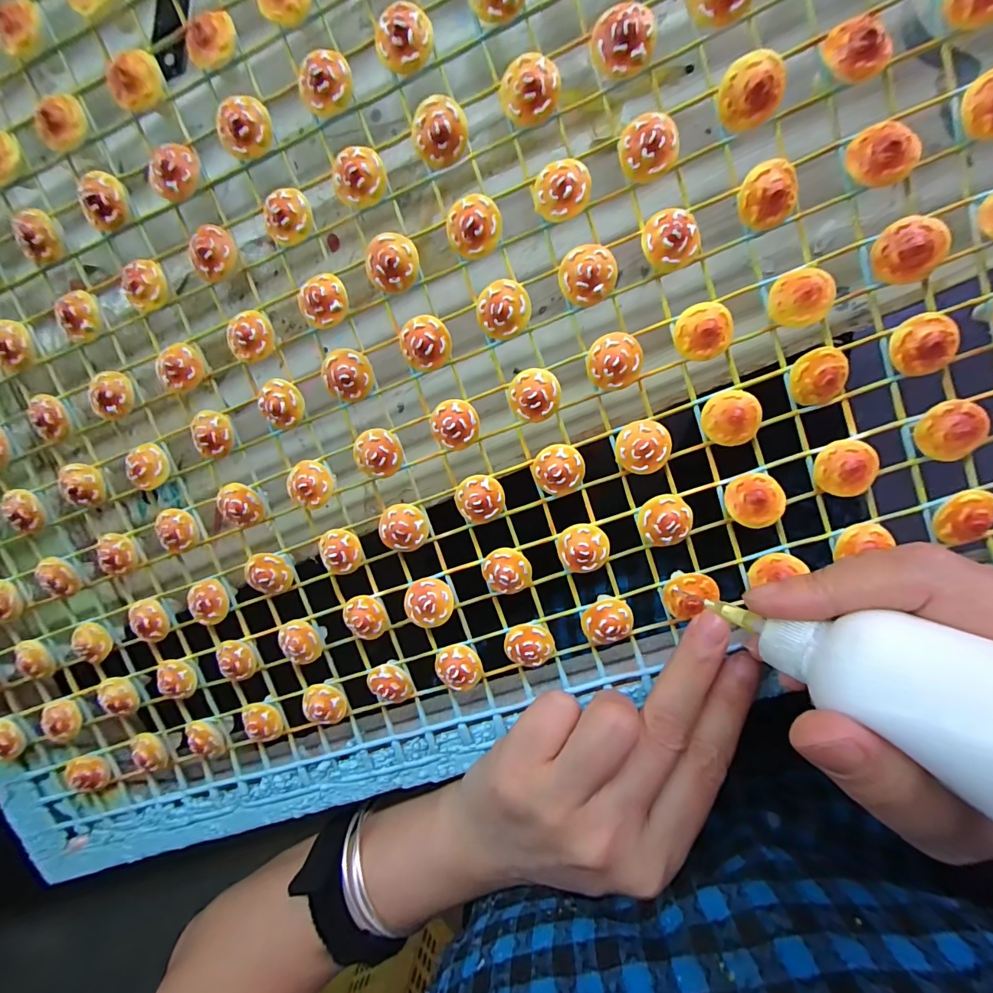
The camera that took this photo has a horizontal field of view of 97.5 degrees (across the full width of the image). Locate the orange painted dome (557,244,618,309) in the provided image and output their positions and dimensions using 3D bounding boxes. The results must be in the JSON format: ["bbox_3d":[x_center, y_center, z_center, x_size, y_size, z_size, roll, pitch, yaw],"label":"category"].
[{"bbox_3d":[0.033,-0.079,0.156,0.020,0.008,0.019,1,100,7],"label":"orange painted dome"}]

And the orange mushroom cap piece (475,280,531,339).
[{"bbox_3d":[0.003,-0.069,0.161,0.019,0.009,0.019,0,100,7],"label":"orange mushroom cap piece"}]

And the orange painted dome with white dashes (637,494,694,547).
[{"bbox_3d":[0.064,0.009,0.166,0.019,0.011,0.019,1,99,3],"label":"orange painted dome with white dashes"}]

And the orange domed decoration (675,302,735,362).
[{"bbox_3d":[0.074,-0.059,0.155,0.019,0.008,0.019,1,100,7],"label":"orange domed decoration"}]

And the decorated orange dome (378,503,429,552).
[{"bbox_3d":[-0.038,0.013,0.180,0.019,0.009,0.019,1,100,7],"label":"decorated orange dome"}]

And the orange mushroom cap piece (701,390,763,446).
[{"bbox_3d":[0.086,-0.029,0.159,0.019,0.009,0.019,1,100,7],"label":"orange mushroom cap piece"}]

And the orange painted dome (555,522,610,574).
[{"bbox_3d":[0.034,0.020,0.171,0.019,0.011,0.019,1,99,3],"label":"orange painted dome"}]

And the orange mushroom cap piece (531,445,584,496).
[{"bbox_3d":[0.024,-0.010,0.169,0.019,0.008,0.020,1,100,7],"label":"orange mushroom cap piece"}]

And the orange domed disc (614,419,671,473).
[{"bbox_3d":[0.055,-0.018,0.164,0.019,0.009,0.019,1,100,7],"label":"orange domed disc"}]

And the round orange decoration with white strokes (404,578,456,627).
[{"bbox_3d":[-0.028,0.044,0.183,0.020,0.012,0.019,1,100,7],"label":"round orange decoration with white strokes"}]

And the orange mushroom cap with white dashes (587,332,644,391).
[{"bbox_3d":[0.043,-0.049,0.160,0.019,0.009,0.019,1,100,7],"label":"orange mushroom cap with white dashes"}]

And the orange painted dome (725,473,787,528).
[{"bbox_3d":[0.096,0.001,0.162,0.019,0.010,0.019,3,100,7],"label":"orange painted dome"}]

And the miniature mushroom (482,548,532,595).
[{"bbox_3d":[0.004,0.030,0.177,0.019,0.011,0.019,1,100,7],"label":"miniature mushroom"}]

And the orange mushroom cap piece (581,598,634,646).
[{"bbox_3d":[0.045,0.050,0.175,0.020,0.011,0.019,1,100,7],"label":"orange mushroom cap piece"}]

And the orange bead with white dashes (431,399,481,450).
[{"bbox_3d":[-0.016,-0.028,0.170,0.019,0.009,0.019,1,100,7],"label":"orange bead with white dashes"}]

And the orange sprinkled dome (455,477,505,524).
[{"bbox_3d":[-0.006,0.001,0.175,0.019,0.010,0.019,1,100,7],"label":"orange sprinkled dome"}]

